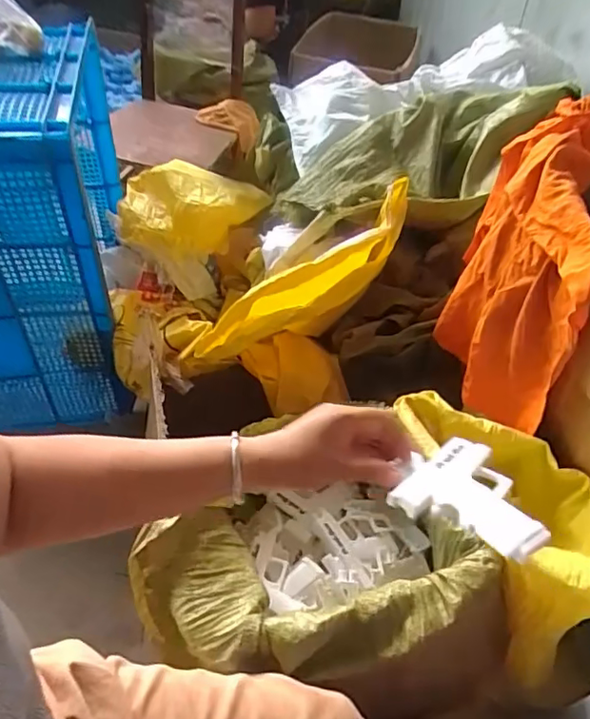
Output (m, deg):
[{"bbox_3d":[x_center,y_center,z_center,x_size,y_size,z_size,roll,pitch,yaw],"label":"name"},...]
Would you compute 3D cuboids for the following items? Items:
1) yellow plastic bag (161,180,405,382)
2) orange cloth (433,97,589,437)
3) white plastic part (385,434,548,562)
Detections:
[{"bbox_3d":[-0.009,-0.140,1.041,0.553,0.121,0.185,-30,49,8],"label":"yellow plastic bag"},{"bbox_3d":[0.363,-0.131,0.904,0.152,0.423,0.364,10,46,3],"label":"orange cloth"},{"bbox_3d":[0.129,0.108,0.456,0.106,0.030,0.150,6,22,-1],"label":"white plastic part"}]

